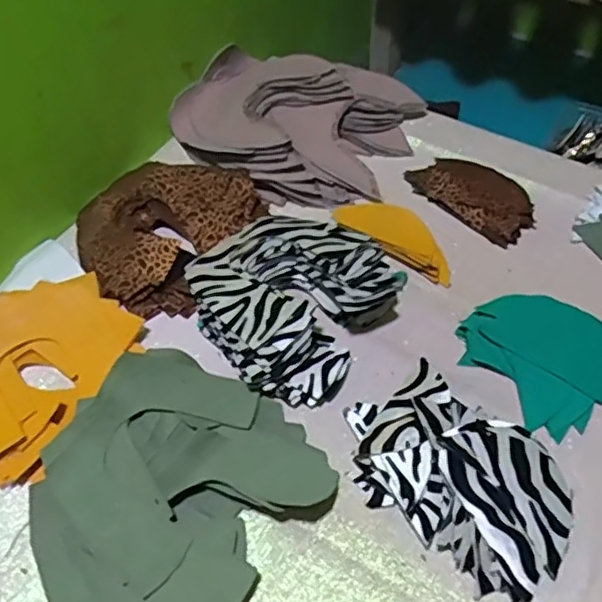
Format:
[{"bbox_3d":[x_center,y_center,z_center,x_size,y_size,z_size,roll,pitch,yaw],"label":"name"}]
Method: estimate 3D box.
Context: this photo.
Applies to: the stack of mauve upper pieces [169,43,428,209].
[{"bbox_3d":[-0.018,-0.216,0.744,0.269,0.067,0.195,20,55,17],"label":"stack of mauve upper pieces"}]

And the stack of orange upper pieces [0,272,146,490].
[{"bbox_3d":[-0.244,0.056,0.580,0.160,0.034,0.199,22,57,18],"label":"stack of orange upper pieces"}]

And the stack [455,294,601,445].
[{"bbox_3d":[0.223,0.044,0.571,0.115,0.020,0.139,-35,59,-21],"label":"stack"}]

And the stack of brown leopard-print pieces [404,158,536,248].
[{"bbox_3d":[0.190,-0.120,0.697,0.080,0.015,0.141,-38,59,-24],"label":"stack of brown leopard-print pieces"}]

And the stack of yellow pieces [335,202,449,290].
[{"bbox_3d":[0.100,-0.070,0.656,0.131,0.029,0.064,28,59,22],"label":"stack of yellow pieces"}]

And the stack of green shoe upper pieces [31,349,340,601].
[{"bbox_3d":[-0.105,0.147,0.497,0.194,0.047,0.214,32,61,24],"label":"stack of green shoe upper pieces"}]

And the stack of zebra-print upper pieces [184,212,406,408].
[{"bbox_3d":[-0.010,-0.013,0.599,0.178,0.057,0.188,31,61,24],"label":"stack of zebra-print upper pieces"}]

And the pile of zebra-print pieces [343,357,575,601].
[{"bbox_3d":[0.123,0.130,0.501,0.121,0.037,0.192,-40,61,-24],"label":"pile of zebra-print pieces"}]

